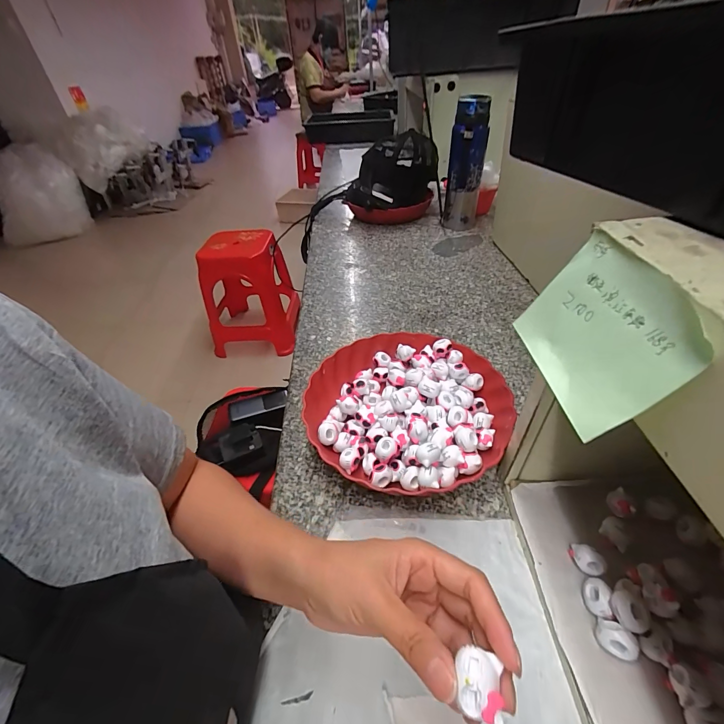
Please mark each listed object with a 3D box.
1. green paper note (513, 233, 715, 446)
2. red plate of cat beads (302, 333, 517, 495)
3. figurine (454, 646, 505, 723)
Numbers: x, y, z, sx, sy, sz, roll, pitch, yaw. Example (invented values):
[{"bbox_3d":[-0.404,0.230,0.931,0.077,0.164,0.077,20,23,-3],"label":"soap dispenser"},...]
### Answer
[{"bbox_3d":[0.122,-0.017,0.185,0.006,0.069,0.095,15,41,-20],"label":"green paper note"},{"bbox_3d":[0.053,0.052,0.435,0.223,0.055,0.228,-3,42,3],"label":"red plate of cat beads"},{"bbox_3d":[0.053,0.146,0.159,0.019,0.008,0.024,3,42,9],"label":"figurine"}]

